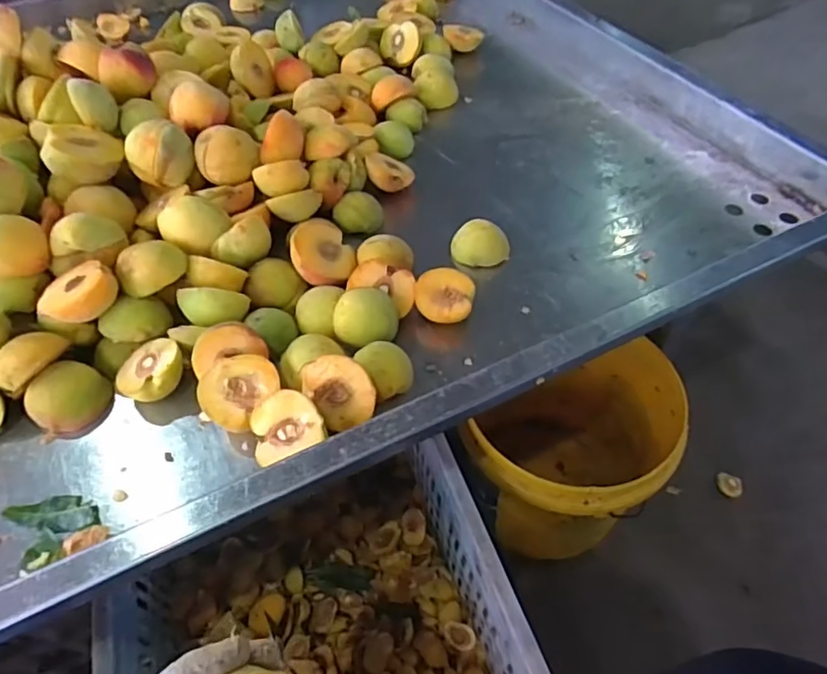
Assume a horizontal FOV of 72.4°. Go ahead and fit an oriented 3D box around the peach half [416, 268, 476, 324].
[{"bbox_3d":[0.030,-0.035,0.552,0.055,0.031,0.062,11,52,10],"label":"peach half"}]

